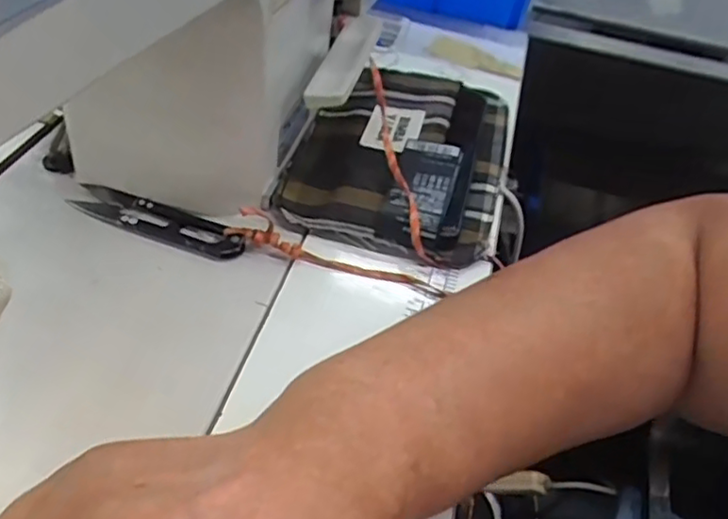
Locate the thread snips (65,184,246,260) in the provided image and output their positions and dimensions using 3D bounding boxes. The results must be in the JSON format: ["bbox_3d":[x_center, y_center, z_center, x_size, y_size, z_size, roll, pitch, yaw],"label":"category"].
[{"bbox_3d":[-0.113,-0.021,0.364,0.101,0.010,0.026,18,44,9],"label":"thread snips"}]

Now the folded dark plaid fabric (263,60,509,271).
[{"bbox_3d":[0.028,-0.082,0.433,0.128,0.029,0.202,15,43,5],"label":"folded dark plaid fabric"}]

